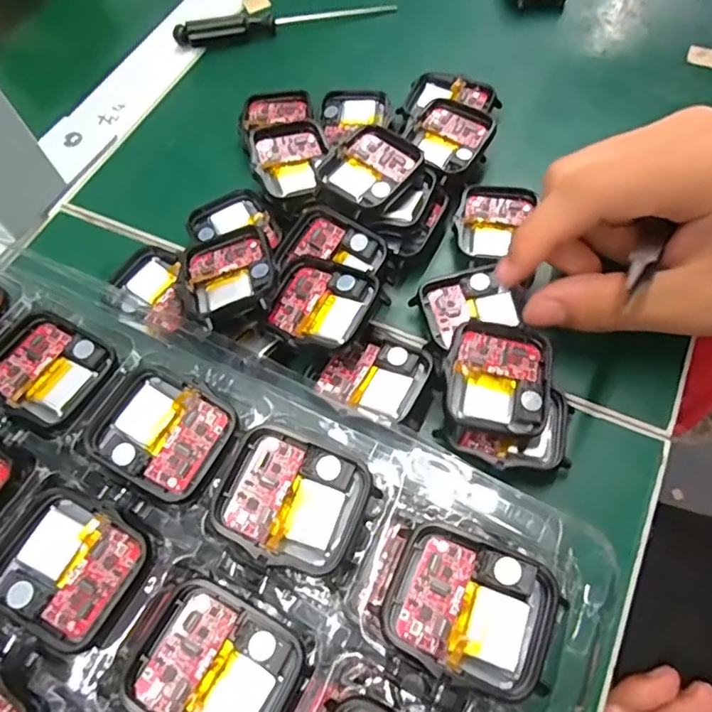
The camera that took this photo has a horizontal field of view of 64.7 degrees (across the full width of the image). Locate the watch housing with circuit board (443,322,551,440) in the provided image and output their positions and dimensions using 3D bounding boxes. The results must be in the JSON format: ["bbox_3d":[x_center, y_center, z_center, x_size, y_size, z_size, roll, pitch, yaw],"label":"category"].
[{"bbox_3d":[0.052,0.008,0.208,0.037,0.013,0.044,10,63,10],"label":"watch housing with circuit board"}]

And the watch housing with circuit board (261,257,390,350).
[{"bbox_3d":[-0.014,-0.021,0.217,0.042,0.009,0.037,22,66,16],"label":"watch housing with circuit board"}]

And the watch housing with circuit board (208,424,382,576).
[{"bbox_3d":[-0.019,0.044,0.172,0.042,0.011,0.037,19,65,14],"label":"watch housing with circuit board"}]

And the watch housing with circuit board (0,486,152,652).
[{"bbox_3d":[-0.087,0.062,0.169,0.040,0.006,0.036,26,67,17],"label":"watch housing with circuit board"}]

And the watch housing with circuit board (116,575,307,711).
[{"bbox_3d":[-0.039,0.086,0.153,0.043,0.007,0.036,26,67,17],"label":"watch housing with circuit board"}]

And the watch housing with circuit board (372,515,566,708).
[{"bbox_3d":[0.031,0.071,0.158,0.045,0.016,0.036,20,65,15],"label":"watch housing with circuit board"}]

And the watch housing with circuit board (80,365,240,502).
[{"bbox_3d":[-0.065,0.025,0.188,0.041,0.010,0.036,24,66,17],"label":"watch housing with circuit board"}]

